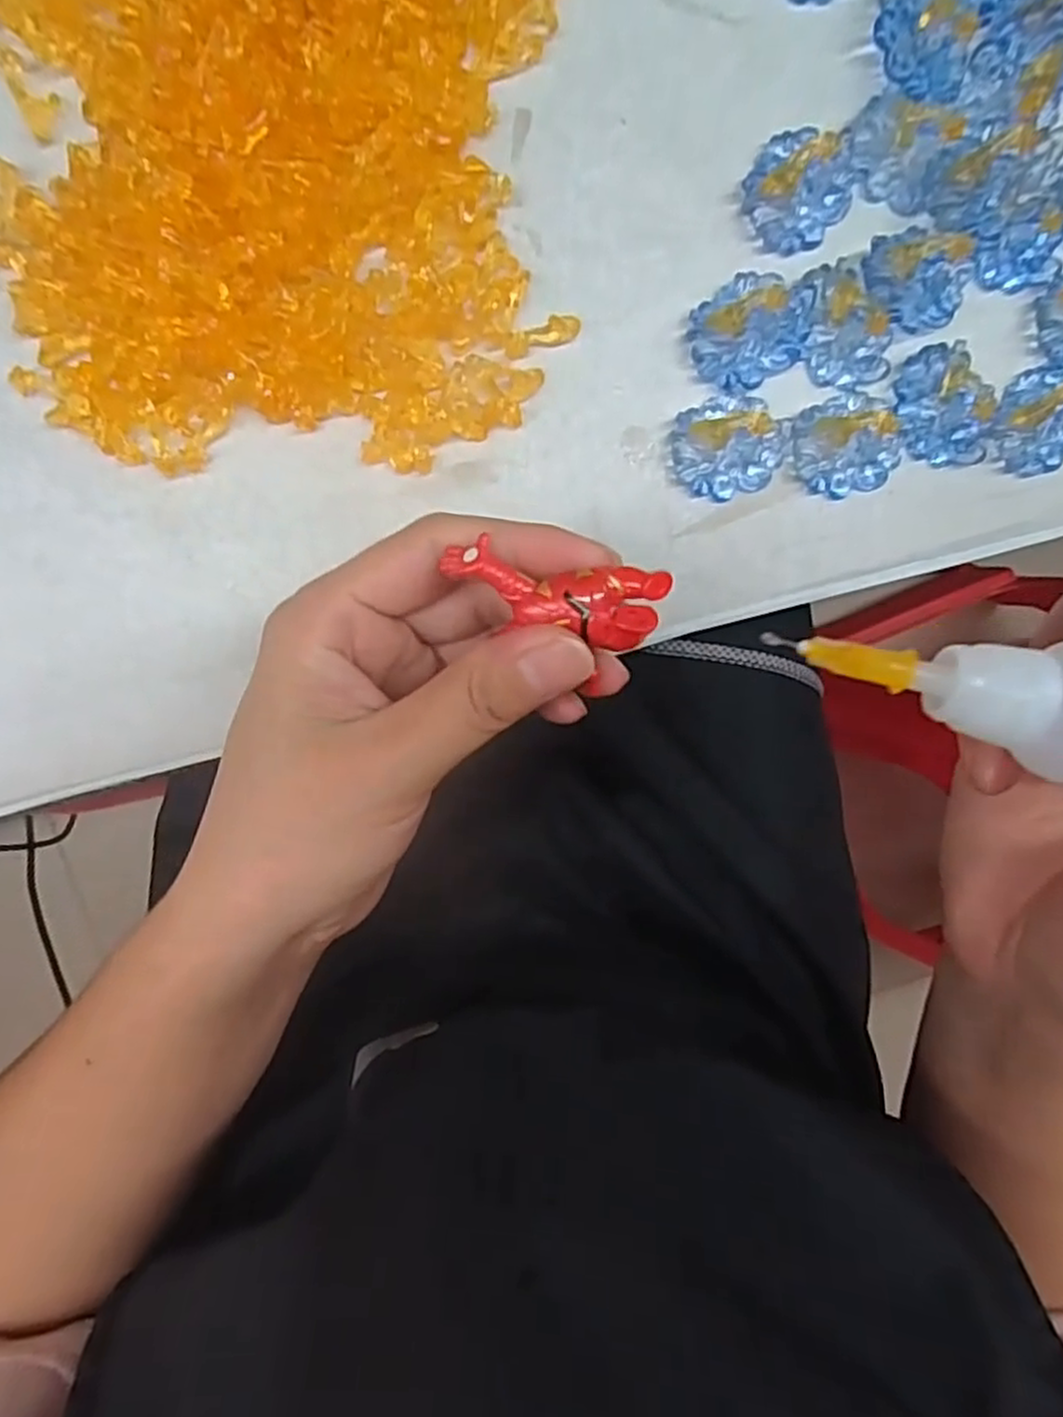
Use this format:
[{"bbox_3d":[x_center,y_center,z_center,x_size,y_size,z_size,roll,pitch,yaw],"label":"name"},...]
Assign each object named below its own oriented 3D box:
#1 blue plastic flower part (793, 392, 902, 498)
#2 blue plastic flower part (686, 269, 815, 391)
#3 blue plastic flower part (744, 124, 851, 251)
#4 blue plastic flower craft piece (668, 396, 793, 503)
[{"bbox_3d":[0.100,-0.084,0.234,0.035,0.004,0.030,-15,98,-4],"label":"blue plastic flower part"},{"bbox_3d":[0.067,-0.115,0.224,0.037,0.013,0.029,-32,99,-2],"label":"blue plastic flower part"},{"bbox_3d":[0.082,-0.158,0.221,0.030,0.010,0.037,36,92,-9],"label":"blue plastic flower part"},{"bbox_3d":[0.062,-0.081,0.229,0.037,0.007,0.029,-18,98,-4],"label":"blue plastic flower craft piece"}]

